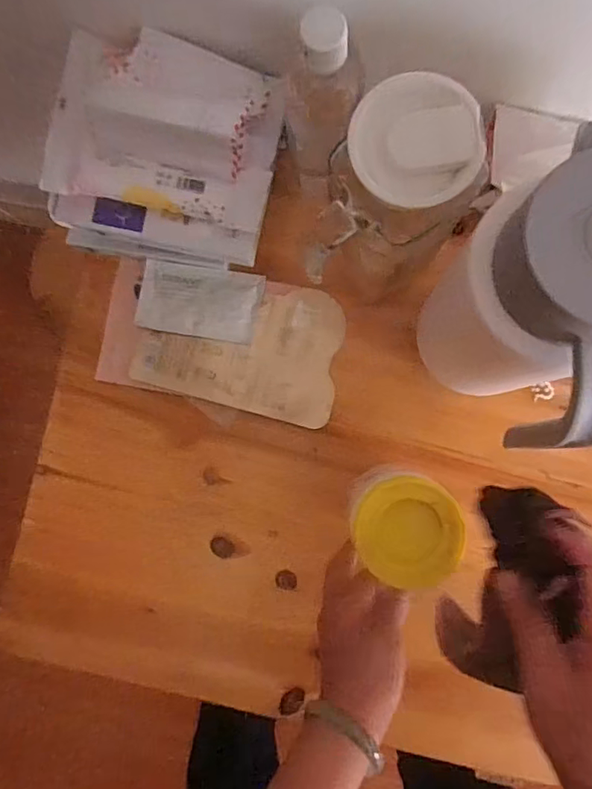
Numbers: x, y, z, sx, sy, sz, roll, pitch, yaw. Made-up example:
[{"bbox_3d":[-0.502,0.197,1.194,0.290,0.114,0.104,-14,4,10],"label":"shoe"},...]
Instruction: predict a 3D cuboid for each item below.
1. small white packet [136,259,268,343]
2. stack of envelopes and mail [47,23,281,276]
[{"bbox_3d":[-0.095,-0.091,0.511,0.118,0.008,0.068,9,88,5],"label":"small white packet"},{"bbox_3d":[-0.111,-0.209,0.454,0.192,0.126,0.160,13,88,5],"label":"stack of envelopes and mail"}]

